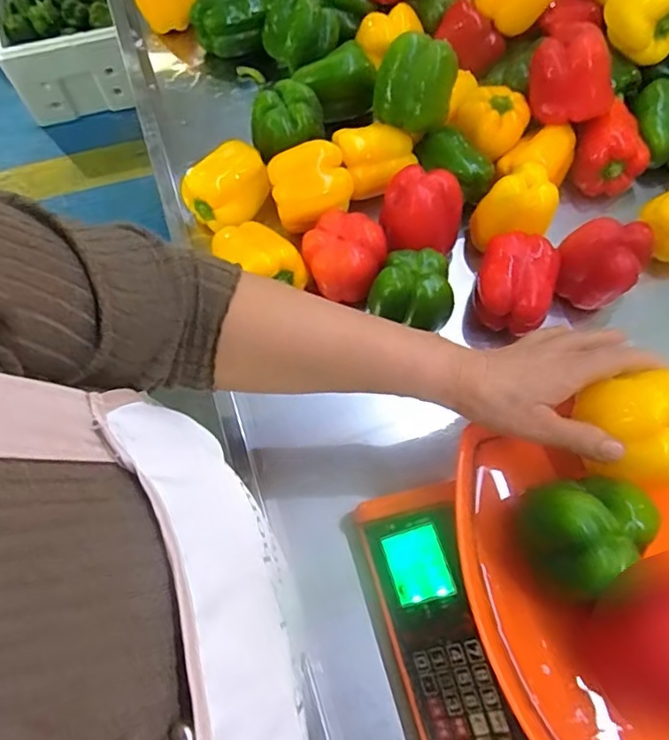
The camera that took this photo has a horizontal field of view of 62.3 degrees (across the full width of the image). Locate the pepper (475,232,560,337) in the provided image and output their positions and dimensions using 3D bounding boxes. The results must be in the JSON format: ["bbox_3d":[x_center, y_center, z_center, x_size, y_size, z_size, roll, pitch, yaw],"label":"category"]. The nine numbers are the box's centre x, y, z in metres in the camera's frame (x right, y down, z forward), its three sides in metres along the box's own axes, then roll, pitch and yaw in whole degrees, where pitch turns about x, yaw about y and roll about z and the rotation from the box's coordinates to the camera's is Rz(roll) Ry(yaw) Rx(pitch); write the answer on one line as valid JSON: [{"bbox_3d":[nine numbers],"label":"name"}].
[{"bbox_3d":[0.185,-0.090,0.565,0.073,0.058,0.081,19,71,6],"label":"pepper"}]

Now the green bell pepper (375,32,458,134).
[{"bbox_3d":[0.085,-0.298,0.579,0.085,0.070,0.066,13,70,3],"label":"green bell pepper"}]

